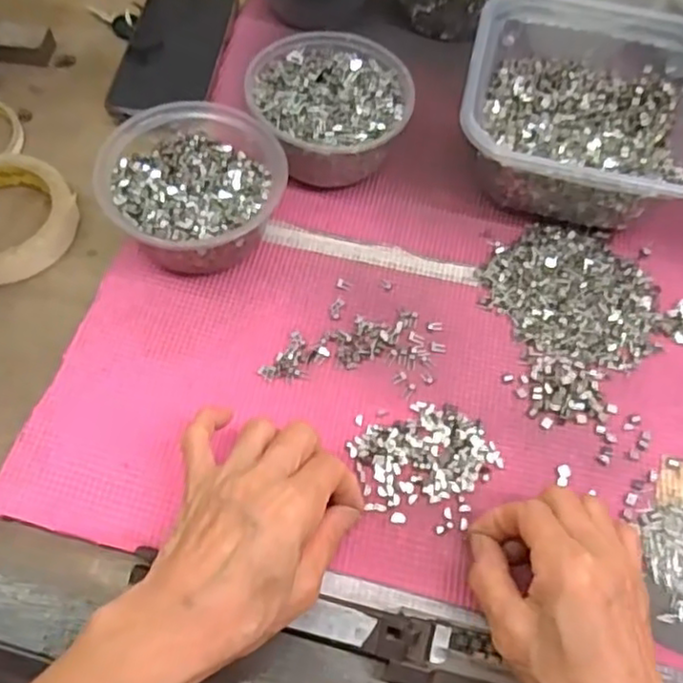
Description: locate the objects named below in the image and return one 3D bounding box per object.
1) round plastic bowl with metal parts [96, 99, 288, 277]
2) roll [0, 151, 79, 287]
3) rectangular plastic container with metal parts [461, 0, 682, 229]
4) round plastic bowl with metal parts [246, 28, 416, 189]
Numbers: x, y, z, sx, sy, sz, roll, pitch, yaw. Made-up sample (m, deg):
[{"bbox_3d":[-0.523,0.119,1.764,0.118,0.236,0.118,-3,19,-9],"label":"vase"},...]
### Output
[{"bbox_3d":[-0.097,-0.099,0.451,0.109,0.056,0.114,2,60,-3],"label":"round plastic bowl with metal parts"},{"bbox_3d":[-0.234,-0.085,0.465,0.097,0.019,0.098,1,63,-2],"label":"roll"},{"bbox_3d":[0.174,-0.164,0.493,0.170,0.075,0.165,13,61,4],"label":"rectangular plastic container with metal parts"},{"bbox_3d":[-0.009,-0.166,0.491,0.109,0.059,0.114,2,60,-3],"label":"round plastic bowl with metal parts"}]

